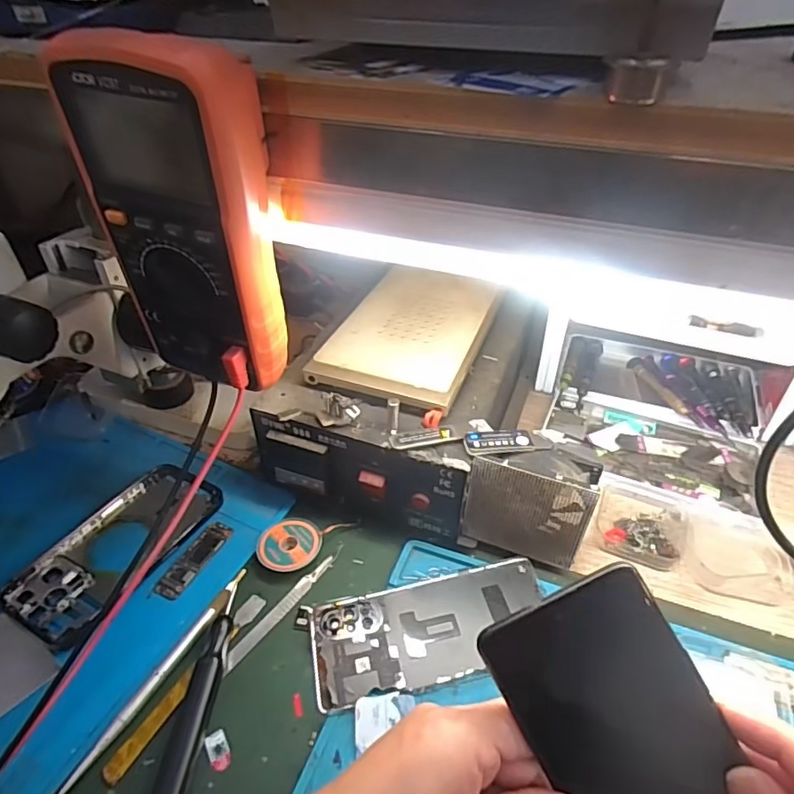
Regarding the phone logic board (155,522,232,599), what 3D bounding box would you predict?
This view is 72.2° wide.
[{"bbox_3d":[-0.145,0.116,0.391,0.020,0.004,0.064,16,42,20],"label":"phone logic board"}]

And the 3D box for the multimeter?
[{"bbox_3d":[-0.104,-0.084,0.279,0.085,0.164,0.049,15,42,18],"label":"multimeter"}]

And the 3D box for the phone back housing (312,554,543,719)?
[{"bbox_3d":[0.023,0.148,0.349,0.151,0.006,0.065,-10,40,-11],"label":"phone back housing"}]

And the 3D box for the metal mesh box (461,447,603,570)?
[{"bbox_3d":[0.090,0.073,0.374,0.079,0.083,0.034,15,42,19],"label":"metal mesh box"}]

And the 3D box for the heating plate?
[{"bbox_3d":[0.014,-0.057,0.449,0.112,0.012,0.184,13,41,17],"label":"heating plate"}]

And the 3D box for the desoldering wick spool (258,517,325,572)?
[{"bbox_3d":[-0.078,0.108,0.397,0.045,0.011,0.042,0,39,0],"label":"desoldering wick spool"}]

